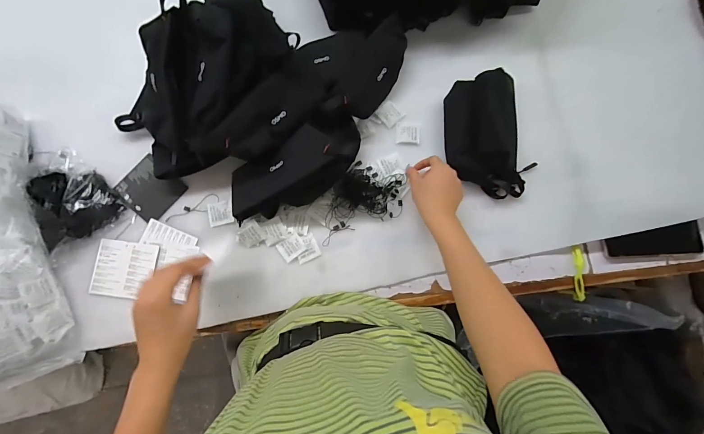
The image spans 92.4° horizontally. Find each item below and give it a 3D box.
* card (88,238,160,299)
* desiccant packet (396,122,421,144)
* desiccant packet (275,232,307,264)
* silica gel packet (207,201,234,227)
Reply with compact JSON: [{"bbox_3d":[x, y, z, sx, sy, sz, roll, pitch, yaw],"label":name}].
[{"bbox_3d":[-0.374,0.086,0.556,0.094,0.009,0.090,10,82,0],"label":"card"},{"bbox_3d":[0.101,-0.150,0.601,0.041,0.005,0.040,4,81,-1],"label":"desiccant packet"},{"bbox_3d":[-0.100,0.051,0.558,0.040,0.007,0.035,-35,84,-6],"label":"desiccant packet"},{"bbox_3d":[-0.221,-0.006,0.569,0.040,0.004,0.040,-13,82,-3],"label":"silica gel packet"}]

